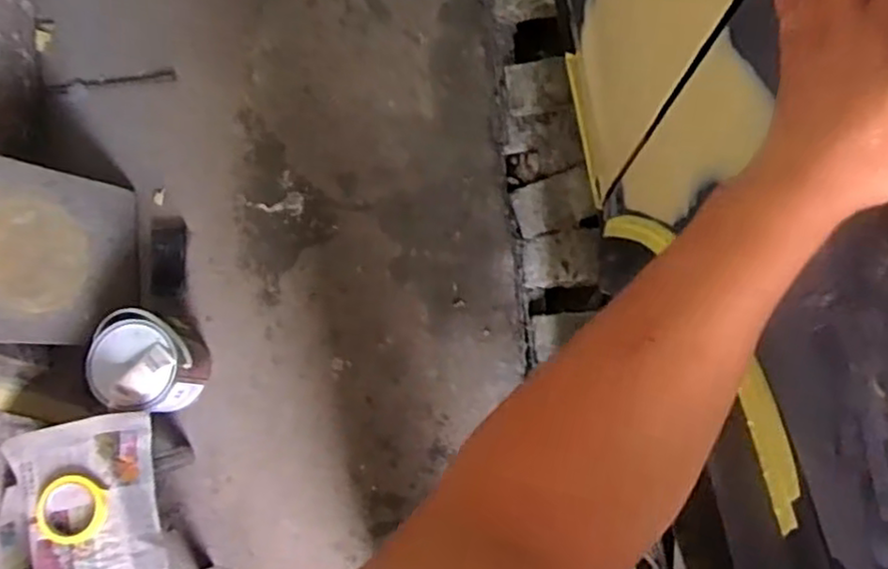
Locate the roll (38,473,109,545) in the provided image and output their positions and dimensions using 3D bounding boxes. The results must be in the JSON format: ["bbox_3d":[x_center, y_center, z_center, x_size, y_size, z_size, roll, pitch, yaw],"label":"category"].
[{"bbox_3d":[-0.553,0.338,1.037,0.095,0.033,0.099,0,80,2],"label":"roll"}]

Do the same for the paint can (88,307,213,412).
[{"bbox_3d":[-0.522,0.141,1.243,0.153,0.174,0.163,0,80,2],"label":"paint can"}]

